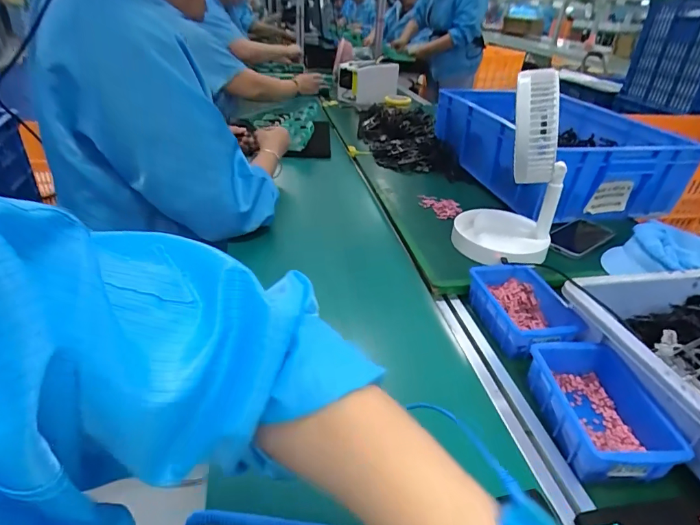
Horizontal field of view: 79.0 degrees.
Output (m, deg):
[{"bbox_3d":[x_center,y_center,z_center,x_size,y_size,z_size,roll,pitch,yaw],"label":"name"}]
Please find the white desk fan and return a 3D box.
[{"bbox_3d":[0.260,-0.141,0.658,0.150,0.276,0.157,12,36,14],"label":"white desk fan"}]

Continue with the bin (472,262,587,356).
[{"bbox_3d":[0.242,0.065,0.587,0.113,0.051,0.150,-5,36,-10],"label":"bin"}]

